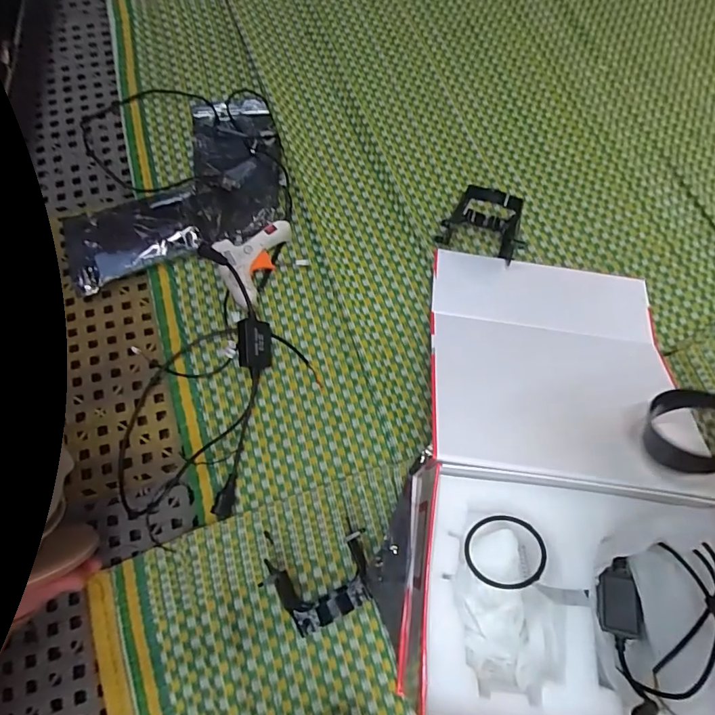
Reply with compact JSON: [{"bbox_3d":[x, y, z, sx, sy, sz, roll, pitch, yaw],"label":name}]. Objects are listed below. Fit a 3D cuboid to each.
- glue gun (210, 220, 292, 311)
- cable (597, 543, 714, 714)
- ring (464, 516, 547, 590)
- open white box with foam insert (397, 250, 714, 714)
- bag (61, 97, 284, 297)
[{"bbox_3d":[-0.147,-0.132,0.606,0.076,0.034,0.126,20,71,6],"label":"glue gun"},{"bbox_3d":[0.279,0.247,0.421,0.069,0.112,0.148,19,71,6],"label":"cable"},{"bbox_3d":[0.148,0.196,0.463,0.077,0.006,0.076,1,95,15],"label":"ring"},{"bbox_3d":[0.210,0.095,0.492,0.271,0.116,0.491,8,70,2],"label":"open white box with foam insert"},{"bbox_3d":[-0.256,-0.248,0.645,0.315,0.041,0.264,-20,72,-8],"label":"bag"}]

